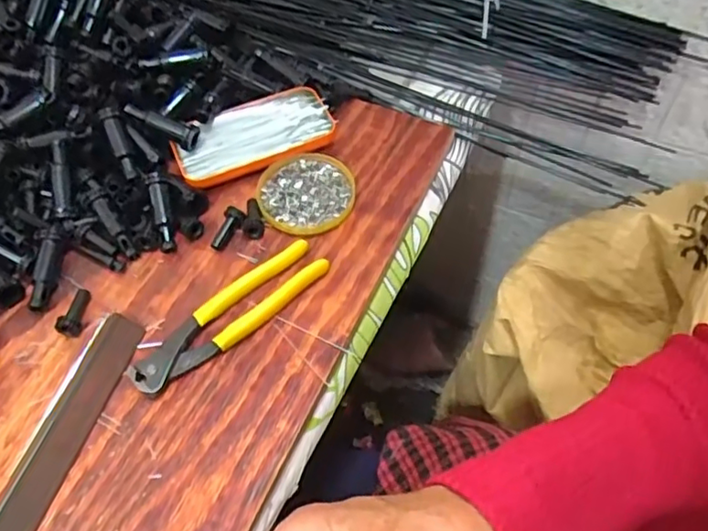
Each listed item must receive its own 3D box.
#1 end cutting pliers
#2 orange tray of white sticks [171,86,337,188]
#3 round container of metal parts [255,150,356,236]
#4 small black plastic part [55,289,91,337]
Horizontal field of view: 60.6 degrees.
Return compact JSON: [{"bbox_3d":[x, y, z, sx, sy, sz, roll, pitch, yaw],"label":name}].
[{"bbox_3d":[-0.093,0.037,0.459,0.163,0.014,0.039,-38,63,-21],"label":"end cutting pliers"},{"bbox_3d":[-0.091,-0.120,0.562,0.146,0.015,0.077,-25,59,-13],"label":"orange tray of white sticks"},{"bbox_3d":[-0.043,-0.065,0.527,0.082,0.009,0.081,-1,56,2],"label":"round container of metal parts"},{"bbox_3d":[-0.215,0.034,0.470,0.015,0.018,0.039,4,57,5],"label":"small black plastic part"}]

